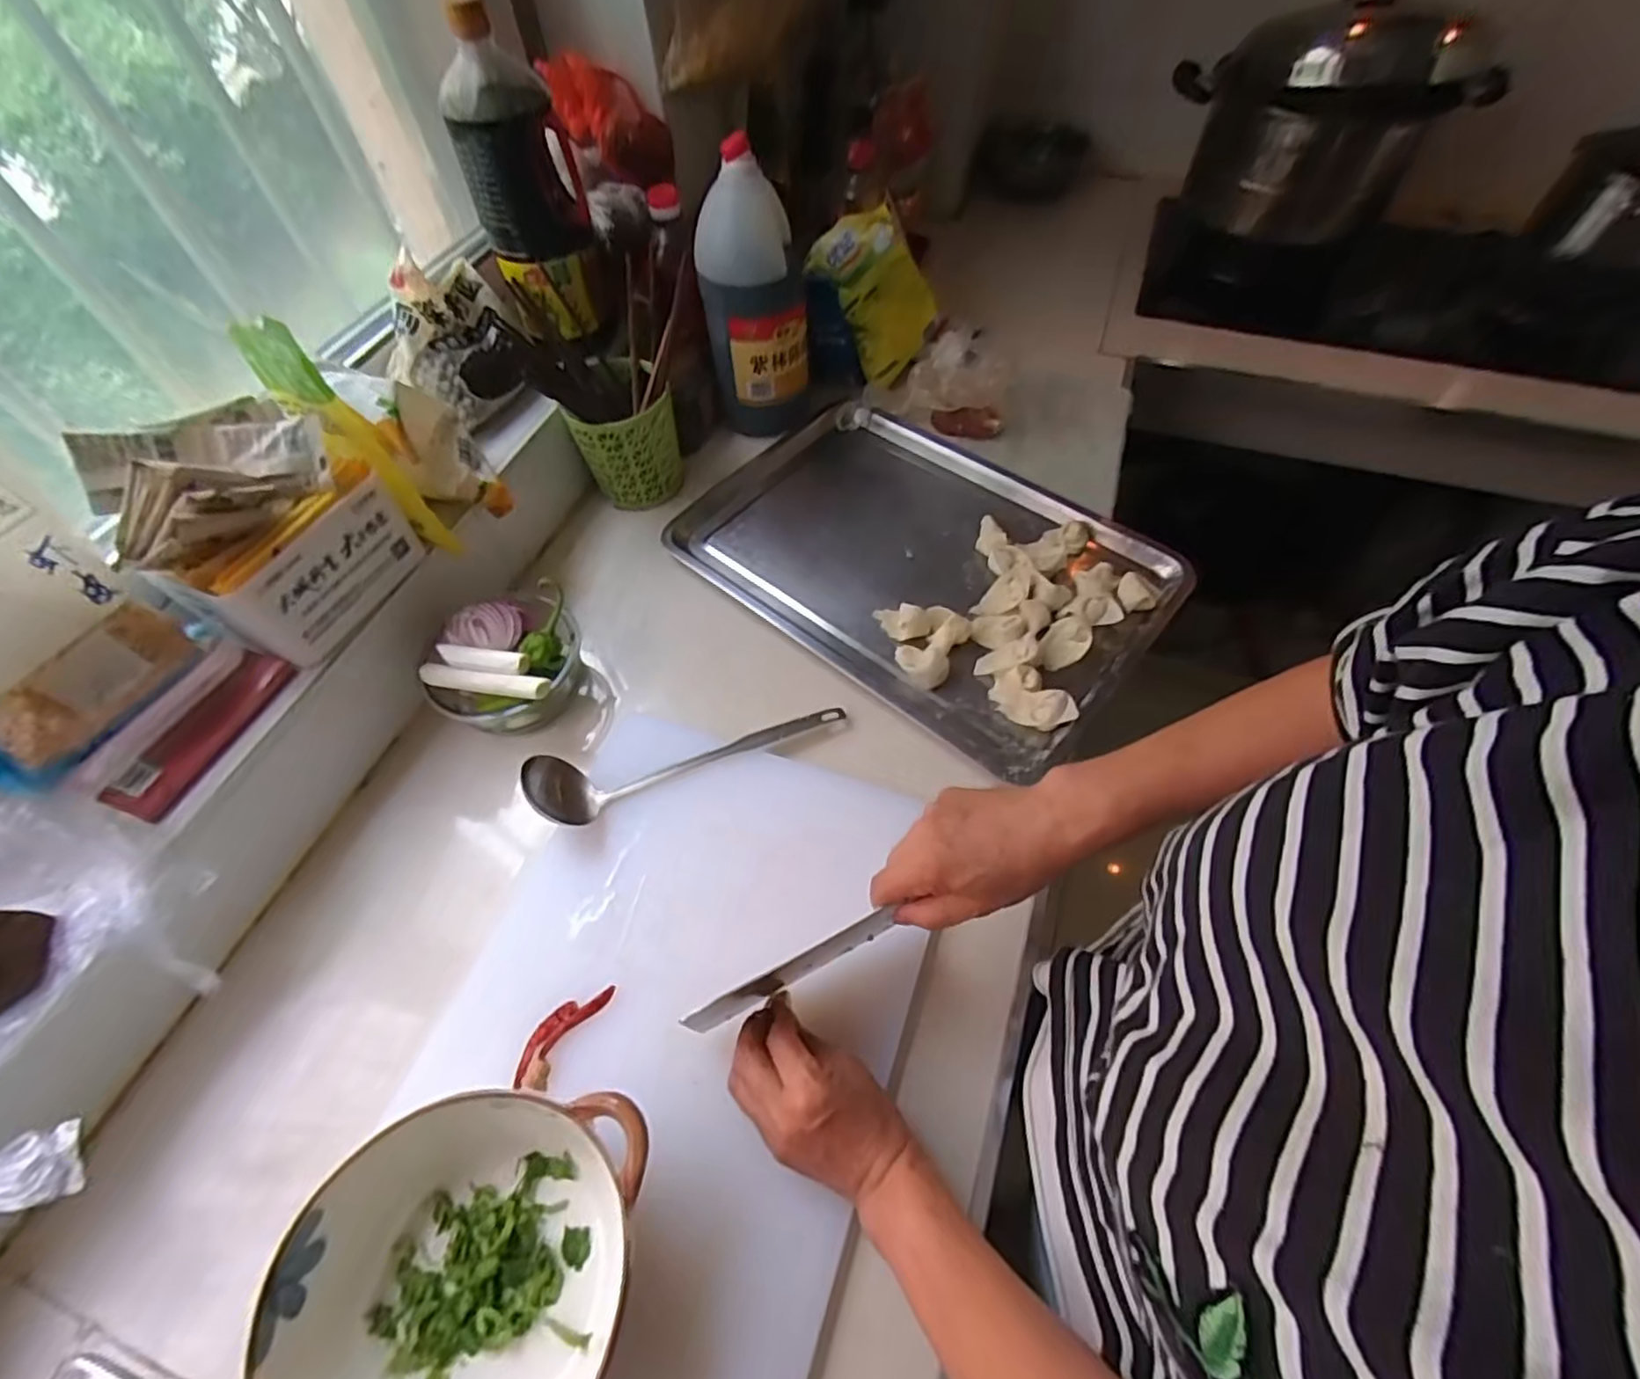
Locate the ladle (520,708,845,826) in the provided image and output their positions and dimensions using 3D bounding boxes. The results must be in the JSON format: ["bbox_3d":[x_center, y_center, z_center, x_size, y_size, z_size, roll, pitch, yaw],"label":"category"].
[{"bbox_3d":[-0.107,0.064,0.604,0.273,0.067,0.057,-15,58,-8],"label":"ladle"}]

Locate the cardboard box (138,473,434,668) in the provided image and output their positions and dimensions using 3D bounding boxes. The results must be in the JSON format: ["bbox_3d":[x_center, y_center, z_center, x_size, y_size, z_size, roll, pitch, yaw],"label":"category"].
[{"bbox_3d":[-0.432,-0.109,0.575,0.098,0.090,0.151,23,60,16],"label":"cardboard box"}]

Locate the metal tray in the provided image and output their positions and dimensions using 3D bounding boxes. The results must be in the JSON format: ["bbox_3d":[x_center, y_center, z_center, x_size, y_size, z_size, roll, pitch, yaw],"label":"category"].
[{"bbox_3d":[0.104,-0.151,0.757,0.493,0.036,0.337,36,65,22],"label":"metal tray"}]

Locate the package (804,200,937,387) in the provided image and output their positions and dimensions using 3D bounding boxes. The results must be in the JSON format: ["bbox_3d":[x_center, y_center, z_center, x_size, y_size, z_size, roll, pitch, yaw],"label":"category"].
[{"bbox_3d":[0.077,-0.513,0.896,0.125,0.185,0.047,-39,22,0],"label":"package"}]

